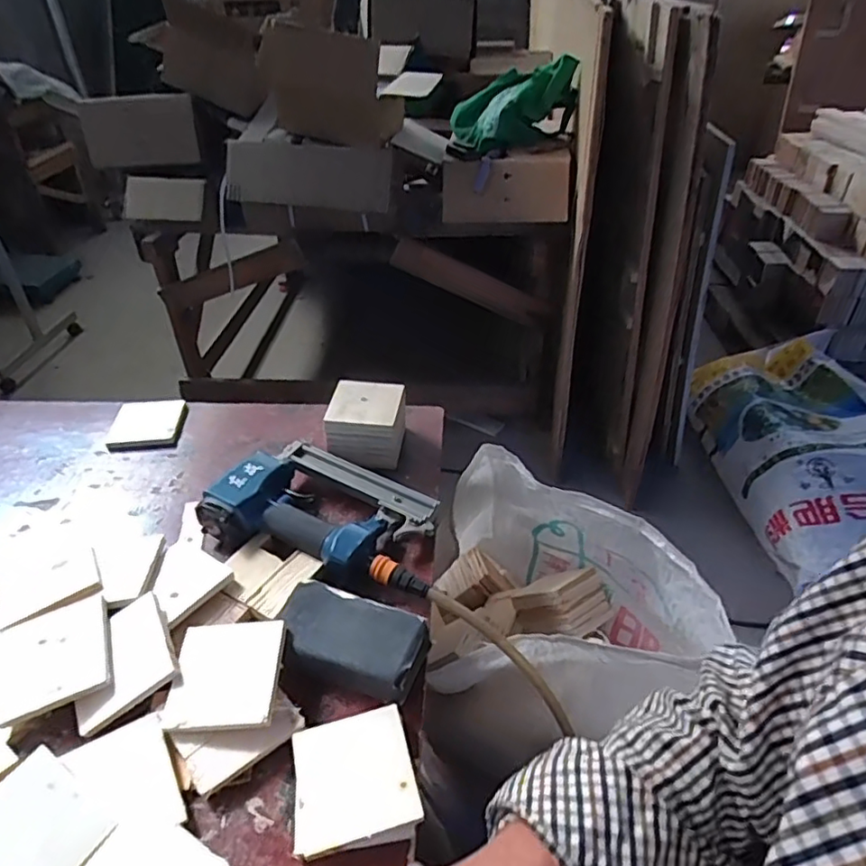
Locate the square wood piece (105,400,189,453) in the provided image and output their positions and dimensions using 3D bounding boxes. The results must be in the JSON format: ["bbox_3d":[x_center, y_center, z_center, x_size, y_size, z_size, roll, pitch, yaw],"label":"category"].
[{"bbox_3d":[-0.401,-0.014,0.843,0.100,0.015,0.106,-5,38,-4],"label":"square wood piece"}]

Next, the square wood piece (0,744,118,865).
[{"bbox_3d":[-0.290,0.288,0.422,0.094,0.009,0.091,26,47,18],"label":"square wood piece"}]

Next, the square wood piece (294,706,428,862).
[{"bbox_3d":[-0.064,0.270,0.473,0.095,0.008,0.091,-12,39,-13],"label":"square wood piece"}]

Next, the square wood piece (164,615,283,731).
[{"bbox_3d":[-0.180,0.210,0.524,0.090,0.012,0.092,-5,49,3],"label":"square wood piece"}]

